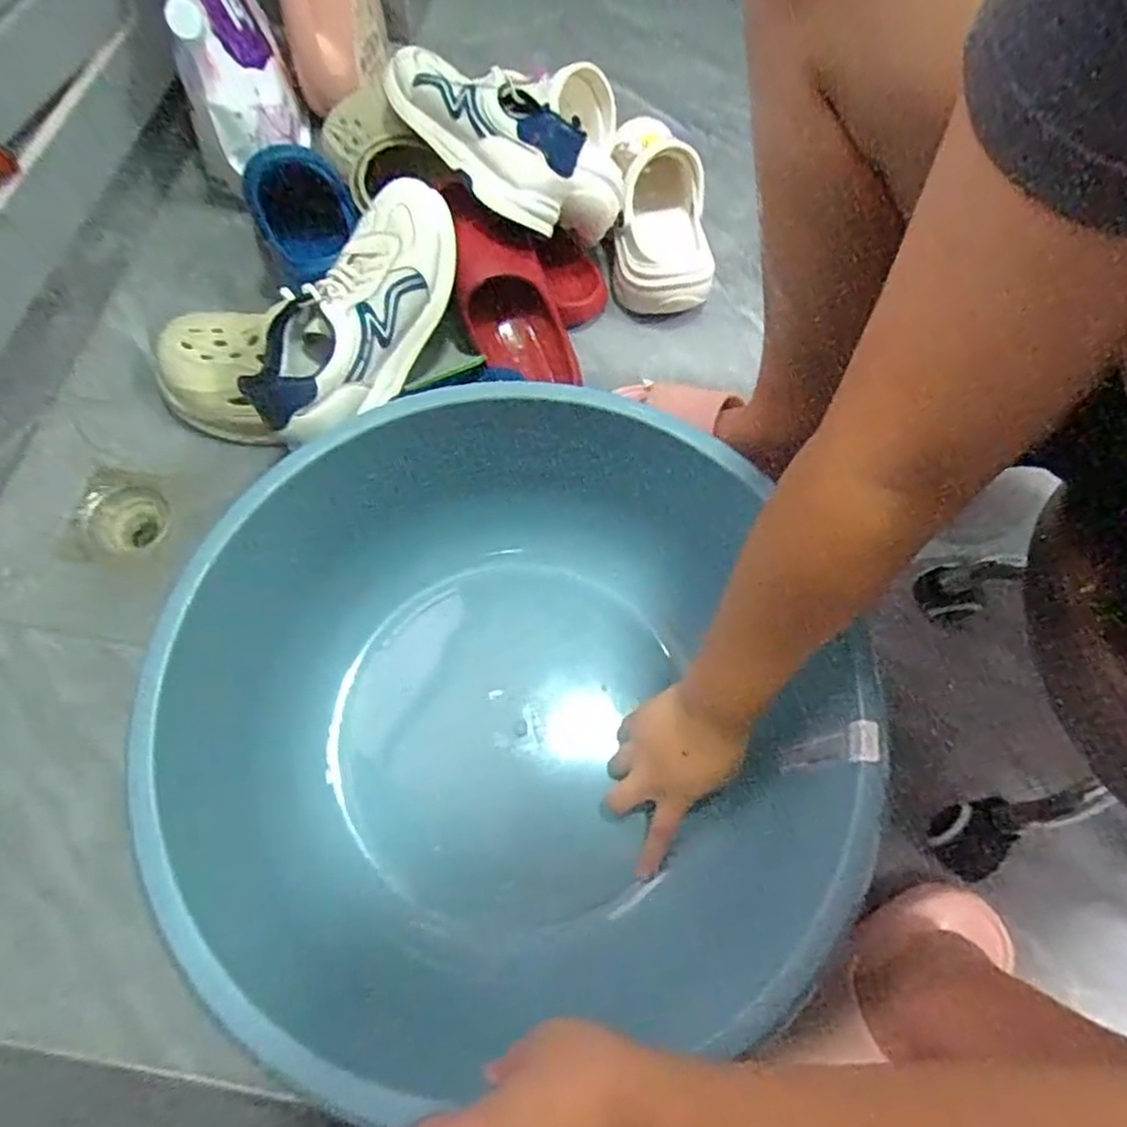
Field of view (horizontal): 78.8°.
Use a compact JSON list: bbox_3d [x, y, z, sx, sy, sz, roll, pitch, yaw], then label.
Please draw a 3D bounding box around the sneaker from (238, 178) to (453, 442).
[{"bbox_3d":[-0.170,-0.218,0.592,0.112,0.084,0.237,32,68,11],"label":"sneaker"}]

